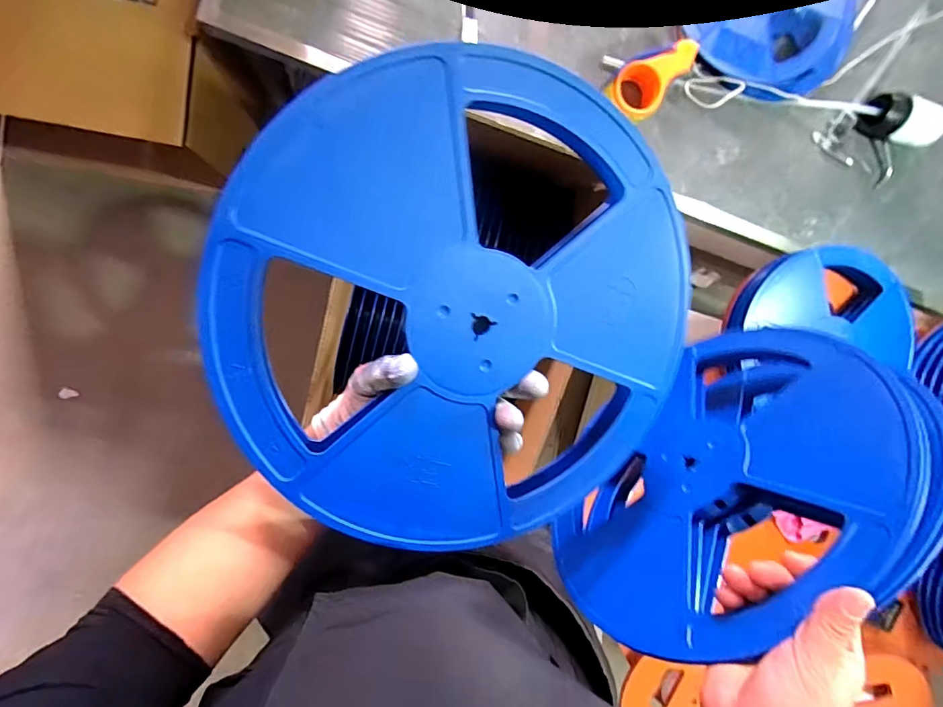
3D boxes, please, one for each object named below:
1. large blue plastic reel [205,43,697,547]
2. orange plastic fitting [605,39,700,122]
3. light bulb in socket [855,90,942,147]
[{"bbox_3d":[0.005,-0.019,0.312,0.311,0.015,0.321,-3,103,-17],"label":"large blue plastic reel"},{"bbox_3d":[0.309,-0.473,0.802,0.153,0.066,0.091,-45,99,-3],"label":"orange plastic fitting"},{"bbox_3d":[0.819,-0.446,0.886,0.139,0.084,0.076,10,92,-9],"label":"light bulb in socket"}]

